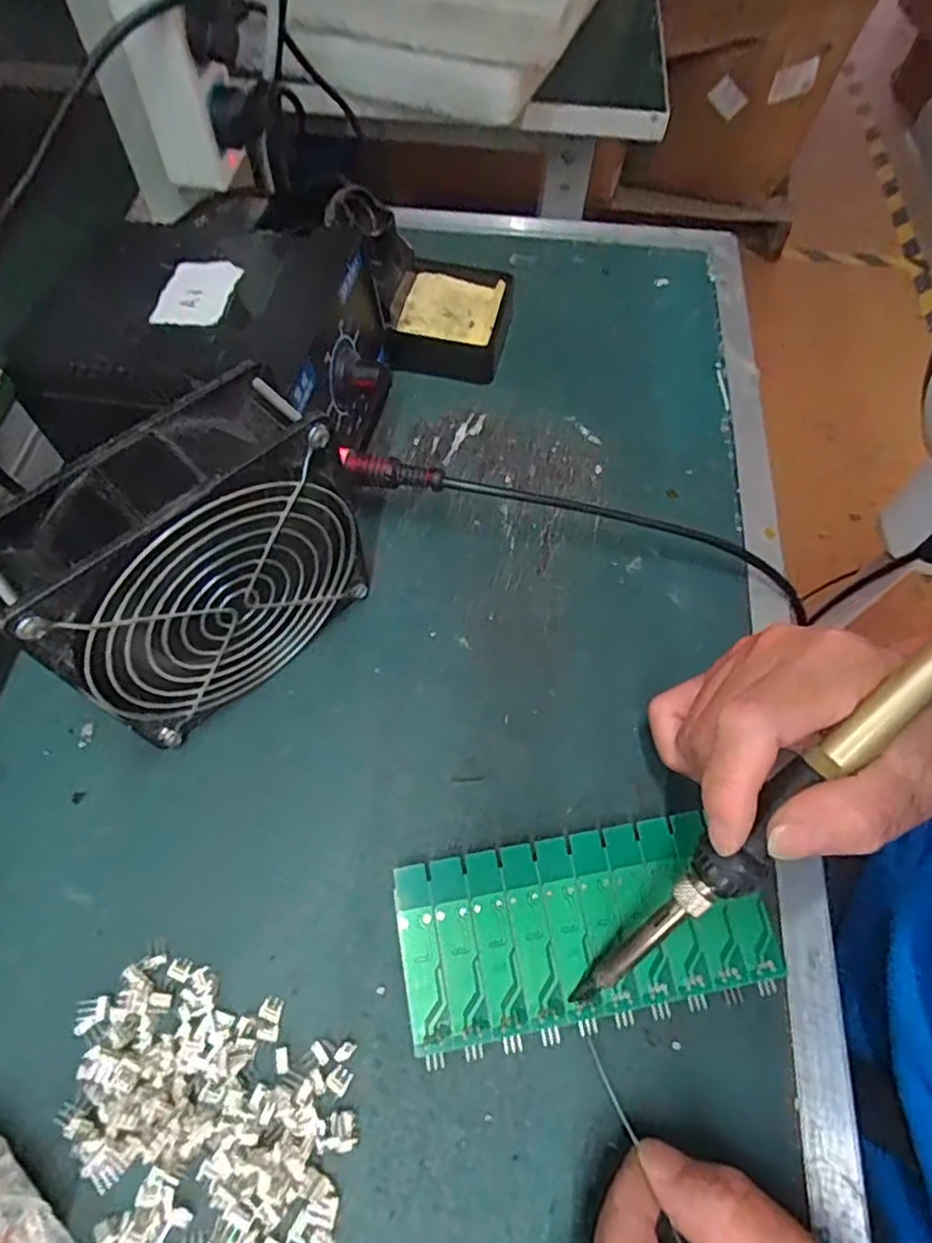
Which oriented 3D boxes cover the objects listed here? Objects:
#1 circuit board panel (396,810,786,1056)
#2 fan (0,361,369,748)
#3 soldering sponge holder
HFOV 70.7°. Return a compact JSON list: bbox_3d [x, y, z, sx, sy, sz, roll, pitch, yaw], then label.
[{"bbox_3d":[0.045,0.116,0.253,0.135,0.013,0.062,-9,63,-6],"label":"circuit board panel"},{"bbox_3d":[-0.101,-0.016,0.258,0.045,0.120,0.114,40,68,18],"label":"fan"},{"bbox_3d":[-0.009,-0.182,0.398,0.067,0.027,0.073,7,62,2],"label":"soldering sponge holder"}]

